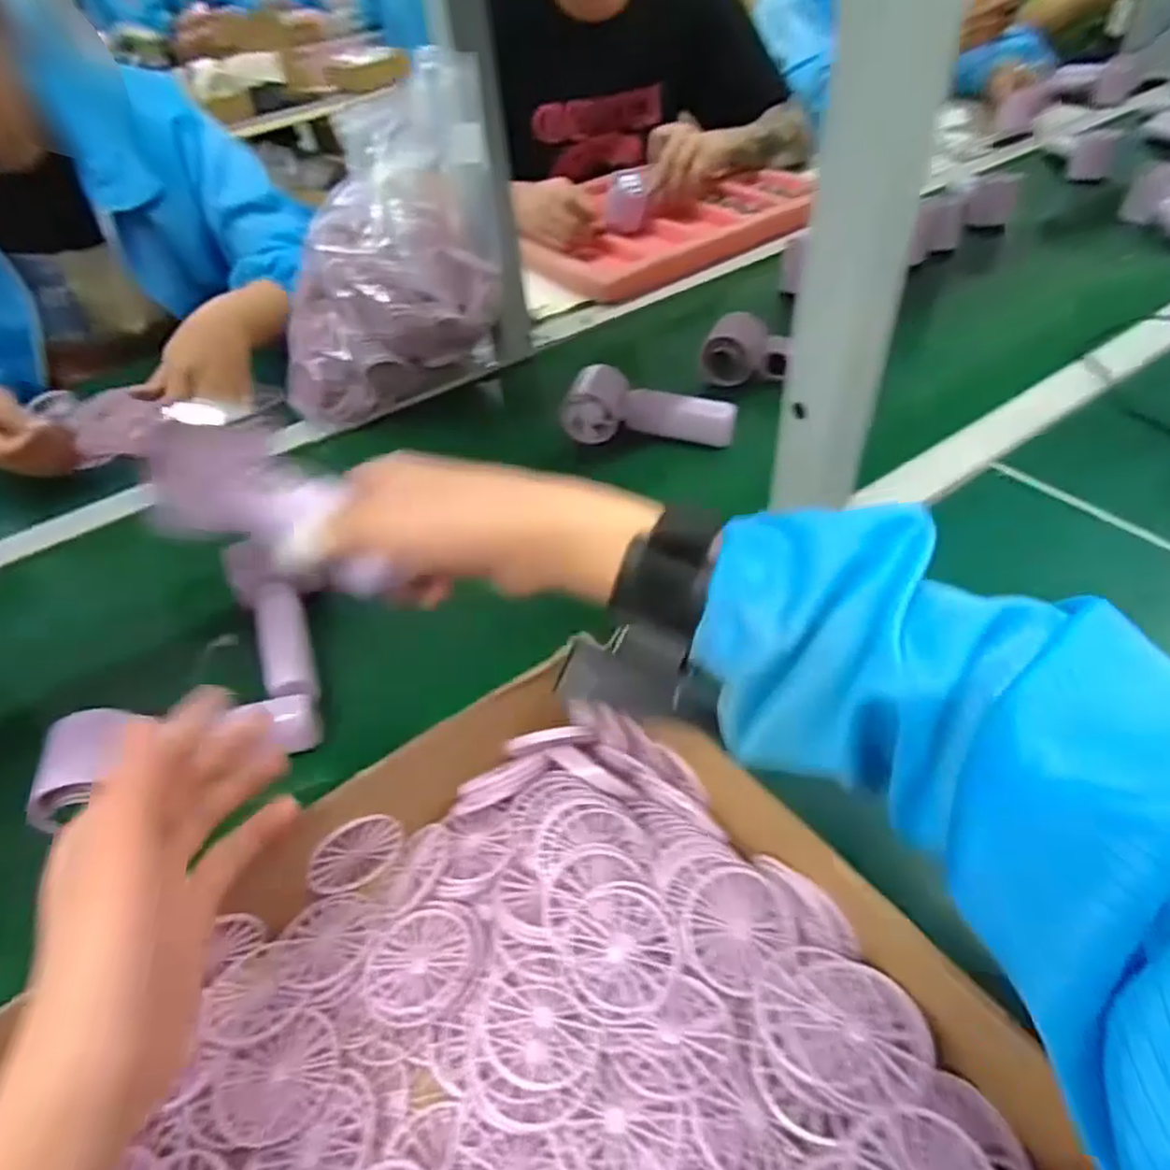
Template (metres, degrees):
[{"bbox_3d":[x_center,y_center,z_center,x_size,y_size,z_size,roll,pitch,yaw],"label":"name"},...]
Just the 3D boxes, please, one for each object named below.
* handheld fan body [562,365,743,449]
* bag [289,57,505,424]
[{"bbox_3d":[0.060,-0.168,0.651,0.158,0.057,0.046,5,48,11],"label":"handheld fan body"},{"bbox_3d":[-0.200,-0.319,0.684,0.236,0.250,0.176,-9,47,-2],"label":"bag"}]

